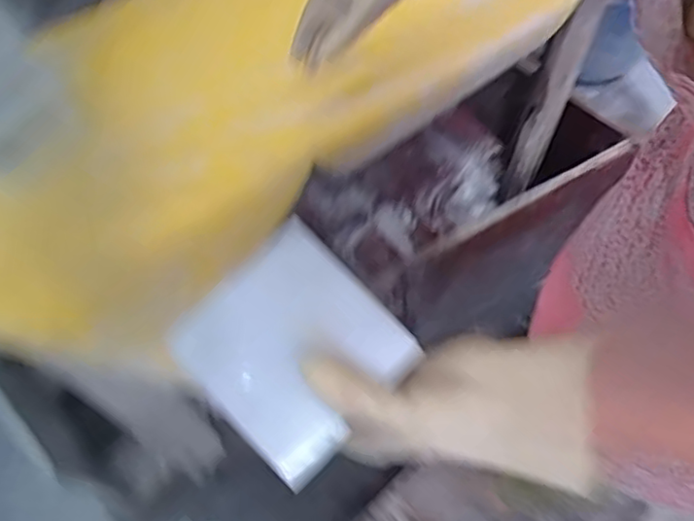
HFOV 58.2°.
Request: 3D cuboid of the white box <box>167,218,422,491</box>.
[{"bbox_3d":[-0.028,0.046,0.340,0.106,0.014,0.104,46,70,0],"label":"white box"}]

